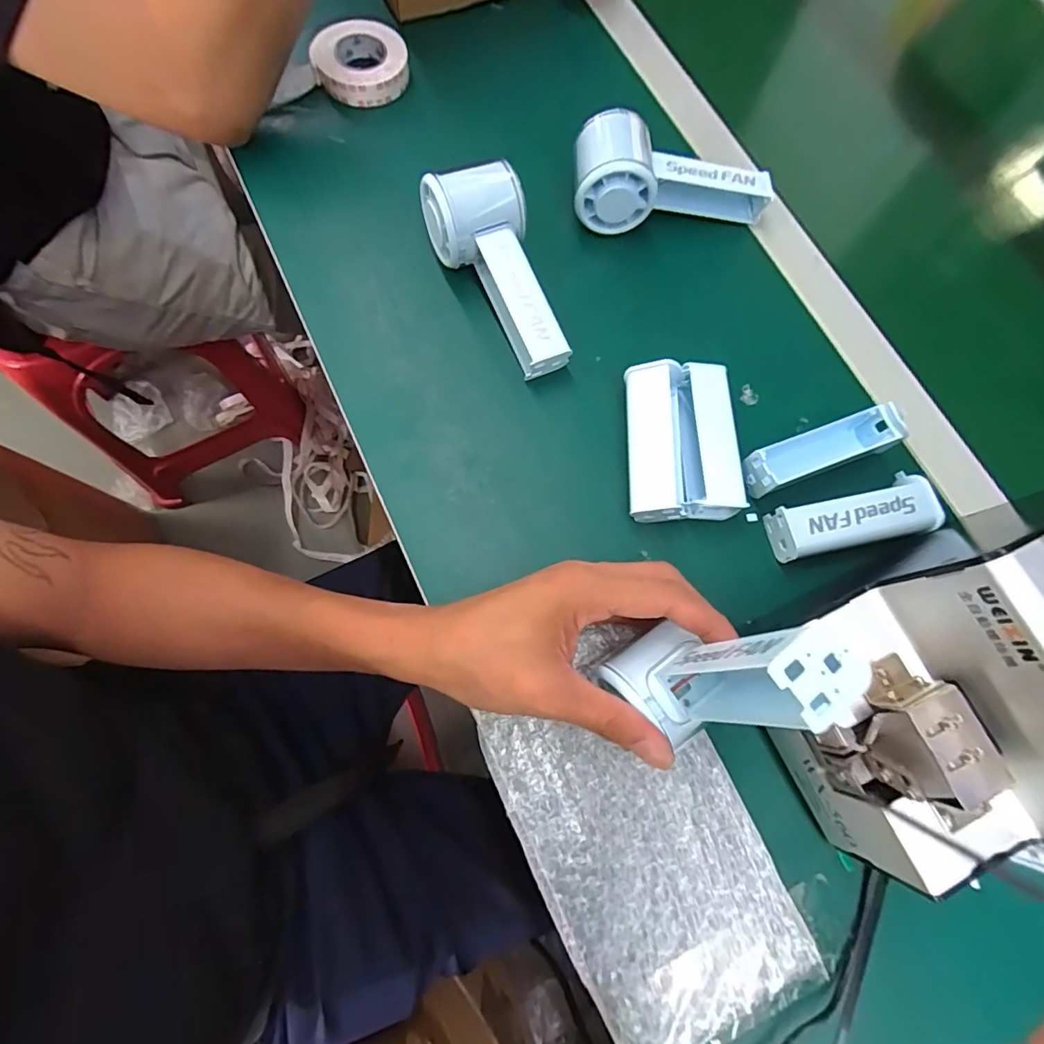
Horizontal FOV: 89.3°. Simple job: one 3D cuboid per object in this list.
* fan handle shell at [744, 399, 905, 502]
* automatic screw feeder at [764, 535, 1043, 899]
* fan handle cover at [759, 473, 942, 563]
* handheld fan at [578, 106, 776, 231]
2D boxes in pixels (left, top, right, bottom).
[{"bbox_3d":[0.197,-0.046,0.350,0.102,0.031,0.026,-19,76,-9],"label":"fan handle shell"},{"bbox_3d":[0.221,0.074,0.243,0.169,0.133,0.128,-20,76,-9],"label":"automatic screw feeder"},{"bbox_3d":[0.213,-0.002,0.340,0.104,0.020,0.037,-10,74,-7],"label":"fan handle cover"},{"bbox_3d":[0.115,-0.254,0.393,0.150,0.058,0.062,6,73,-2],"label":"handheld fan"}]

